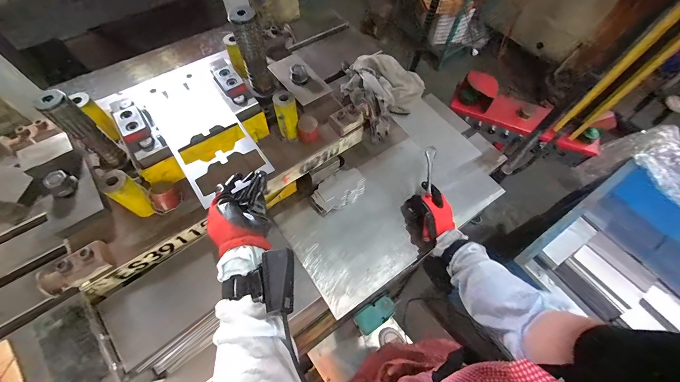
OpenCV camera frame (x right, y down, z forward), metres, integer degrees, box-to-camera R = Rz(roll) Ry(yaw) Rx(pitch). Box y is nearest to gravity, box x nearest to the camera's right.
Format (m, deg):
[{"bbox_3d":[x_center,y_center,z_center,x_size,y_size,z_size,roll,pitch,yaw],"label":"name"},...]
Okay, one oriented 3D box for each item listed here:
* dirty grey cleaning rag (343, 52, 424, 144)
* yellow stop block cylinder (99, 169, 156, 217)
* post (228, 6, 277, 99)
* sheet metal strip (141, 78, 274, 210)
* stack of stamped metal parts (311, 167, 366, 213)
[{"bbox_3d":[0.108,-0.279,0.794,0.198,0.074,0.237,40,68,18],"label":"dirty grey cleaning rag"},{"bbox_3d":[-0.339,0.006,0.466,0.036,0.088,0.038,30,65,14],"label":"yellow stop block cylinder"},{"bbox_3d":[-0.157,-0.255,0.536,0.052,0.161,0.057,-10,63,-7],"label":"post"},{"bbox_3d":[-0.230,-0.098,0.494,0.122,0.008,0.249,-33,67,-17],"label":"sheet metal strip"},{"bbox_3d":[0.002,0.002,0.664,0.124,0.037,0.074,-36,68,-18],"label":"stack of stamped metal parts"}]

